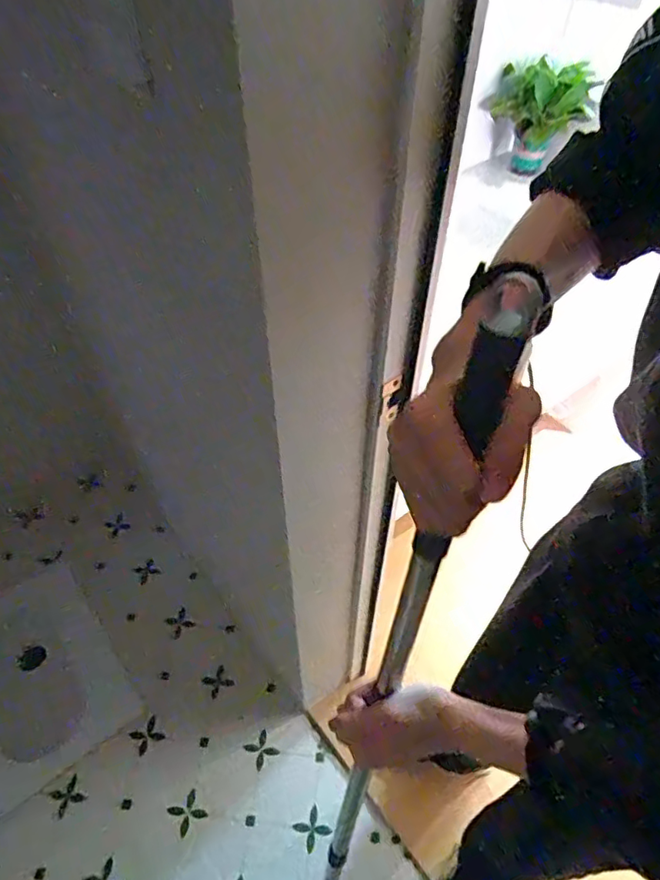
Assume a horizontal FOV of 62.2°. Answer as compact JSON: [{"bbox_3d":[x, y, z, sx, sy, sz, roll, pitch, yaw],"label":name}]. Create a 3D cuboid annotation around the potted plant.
[{"bbox_3d":[0.554,-0.854,1.448,0.213,0.234,0.142,-13,51,-10],"label":"potted plant"}]

